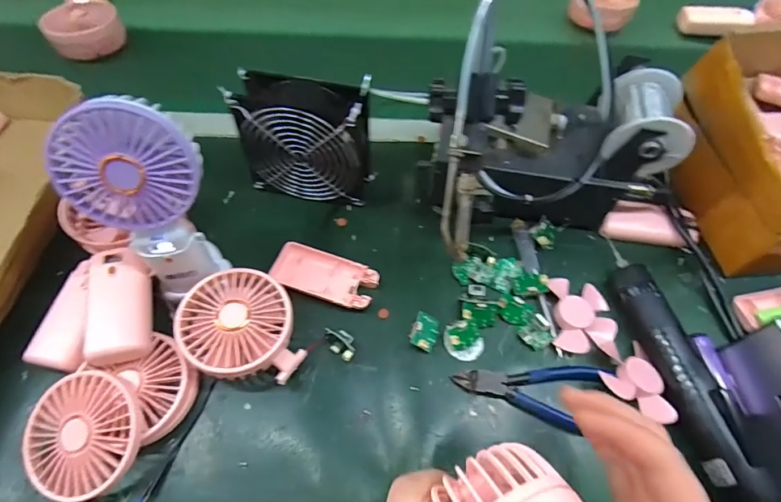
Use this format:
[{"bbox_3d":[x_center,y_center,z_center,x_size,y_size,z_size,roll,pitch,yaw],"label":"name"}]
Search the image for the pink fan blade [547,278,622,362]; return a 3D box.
[{"bbox_3d":[0.177,0.058,0.394,0.052,0.012,0.074,7,58,3],"label":"pink fan blade"}]

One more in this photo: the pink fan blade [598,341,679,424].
[{"bbox_3d":[0.209,0.114,0.359,0.057,0.024,0.058,1,58,-1],"label":"pink fan blade"}]

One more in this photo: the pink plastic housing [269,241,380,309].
[{"bbox_3d":[-0.062,0.024,0.413,0.098,0.014,0.045,16,59,8],"label":"pink plastic housing"}]

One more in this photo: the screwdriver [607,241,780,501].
[{"bbox_3d":[0.237,0.093,0.363,0.034,0.040,0.221,-5,58,-5],"label":"screwdriver"}]

